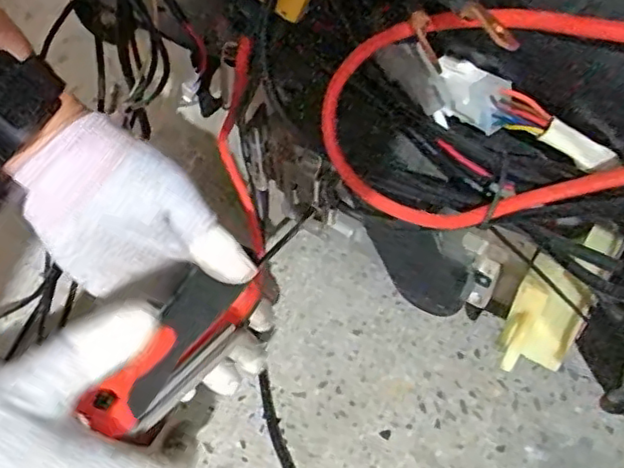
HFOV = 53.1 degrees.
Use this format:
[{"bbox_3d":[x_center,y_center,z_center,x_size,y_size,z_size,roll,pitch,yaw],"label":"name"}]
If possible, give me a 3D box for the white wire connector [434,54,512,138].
[{"bbox_3d":[0.060,-0.051,0.241,0.031,0.026,0.011,36,60,23],"label":"white wire connector"}]

